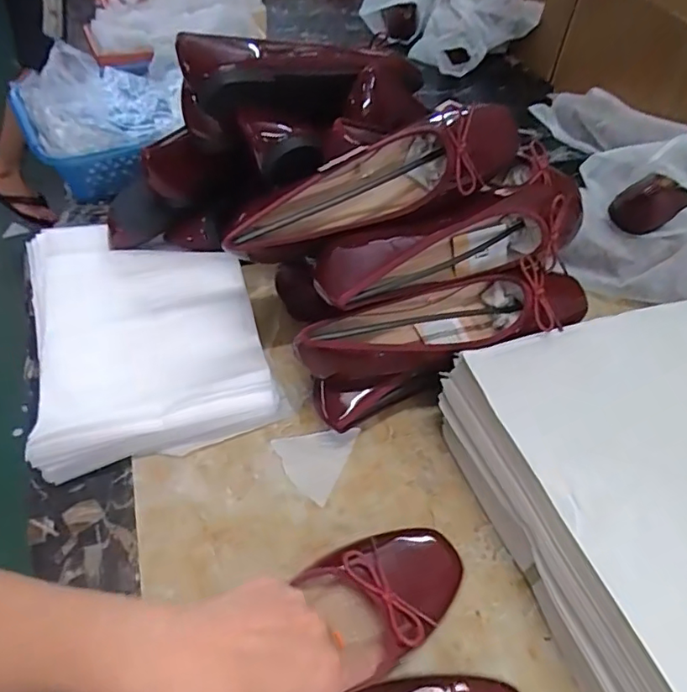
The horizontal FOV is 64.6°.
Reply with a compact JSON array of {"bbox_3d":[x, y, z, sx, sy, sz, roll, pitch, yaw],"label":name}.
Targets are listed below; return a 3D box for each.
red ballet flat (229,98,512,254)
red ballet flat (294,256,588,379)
[{"bbox_3d":[0.027,-0.132,0.450,0.262,0.065,0.055,-22,53,-3],"label":"red ballet flat"},{"bbox_3d":[0.092,-0.018,0.467,0.267,0.063,0.072,-10,51,-13],"label":"red ballet flat"}]

